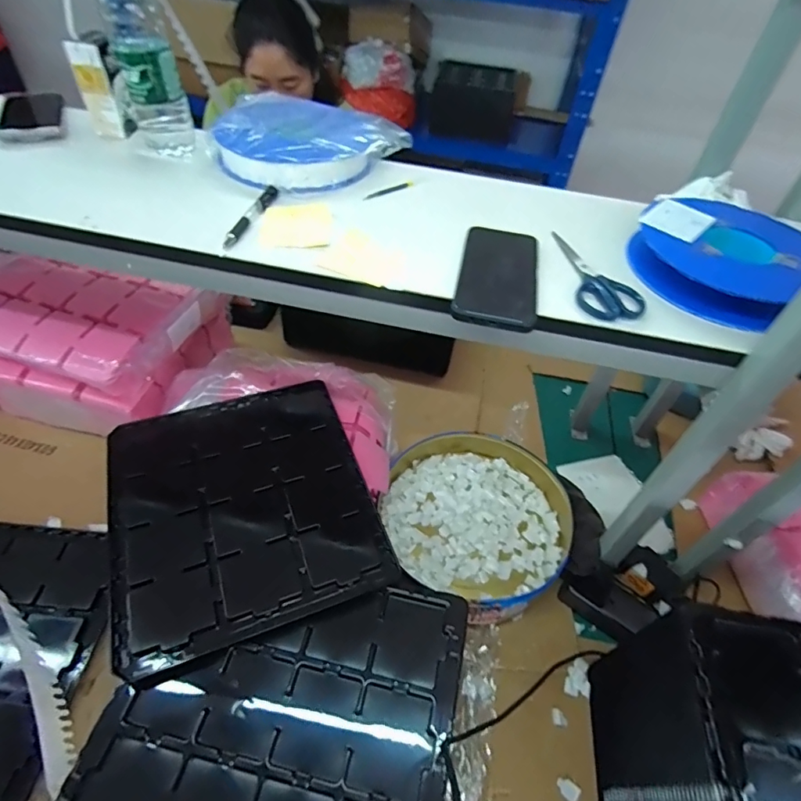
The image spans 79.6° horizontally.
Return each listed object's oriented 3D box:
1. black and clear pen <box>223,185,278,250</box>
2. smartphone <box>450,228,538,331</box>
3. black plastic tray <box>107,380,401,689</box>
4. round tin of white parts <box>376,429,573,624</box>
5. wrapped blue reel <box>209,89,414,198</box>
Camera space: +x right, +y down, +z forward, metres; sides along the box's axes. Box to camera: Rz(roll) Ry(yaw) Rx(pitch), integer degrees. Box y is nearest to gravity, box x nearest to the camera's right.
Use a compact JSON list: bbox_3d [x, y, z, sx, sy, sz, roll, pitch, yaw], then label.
[{"bbox_3d":[-0.170,-0.210,0.546,0.013,0.012,0.140,12,48,5],"label":"black and clear pen"},{"bbox_3d":[0.102,-0.133,0.500,0.078,0.011,0.166,12,48,5],"label":"smartphone"},{"bbox_3d":[-0.225,0.144,0.688,0.341,0.034,0.374,-15,51,-18],"label":"black plastic tray"},{"bbox_3d":[0.125,0.180,0.791,0.294,0.069,0.280,3,48,-3],"label":"round tin of white parts"},{"bbox_3d":[-0.135,-0.348,0.649,0.251,0.044,0.201,18,49,10],"label":"wrapped blue reel"}]

